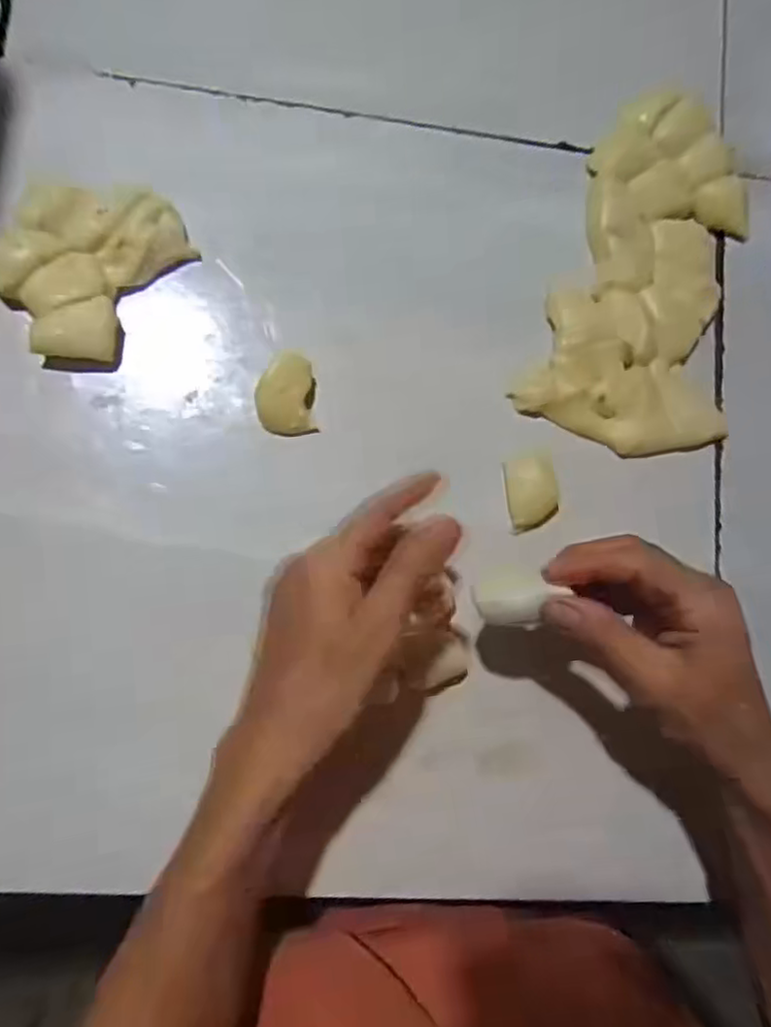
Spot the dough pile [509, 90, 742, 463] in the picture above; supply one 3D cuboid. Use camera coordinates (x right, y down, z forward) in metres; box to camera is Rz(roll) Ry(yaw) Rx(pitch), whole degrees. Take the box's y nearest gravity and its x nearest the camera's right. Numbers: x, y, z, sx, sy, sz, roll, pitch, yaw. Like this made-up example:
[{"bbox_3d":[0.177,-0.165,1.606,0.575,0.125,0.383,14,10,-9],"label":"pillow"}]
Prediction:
[{"bbox_3d":[0.188,-0.162,0.445,0.132,0.025,0.250,21,82,-5],"label":"dough pile"}]

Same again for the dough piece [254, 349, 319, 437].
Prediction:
[{"bbox_3d":[-0.060,-0.071,0.391,0.035,0.029,0.046,-4,85,-8],"label":"dough piece"}]

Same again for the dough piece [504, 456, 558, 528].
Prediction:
[{"bbox_3d":[0.094,-0.014,0.410,0.029,0.011,0.043,-7,85,-8],"label":"dough piece"}]

